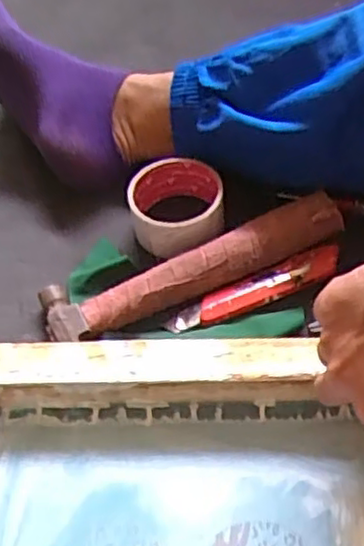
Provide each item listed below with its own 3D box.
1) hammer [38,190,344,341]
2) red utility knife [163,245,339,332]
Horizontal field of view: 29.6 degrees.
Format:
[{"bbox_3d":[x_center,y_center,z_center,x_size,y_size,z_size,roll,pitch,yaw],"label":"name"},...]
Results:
[{"bbox_3d":[0.014,-0.001,0.584,0.266,0.060,0.069,-16,53,-9],"label":"hammer"},{"bbox_3d":[0.061,0.016,0.571,0.154,0.018,0.028,-21,54,-12],"label":"red utility knife"}]

